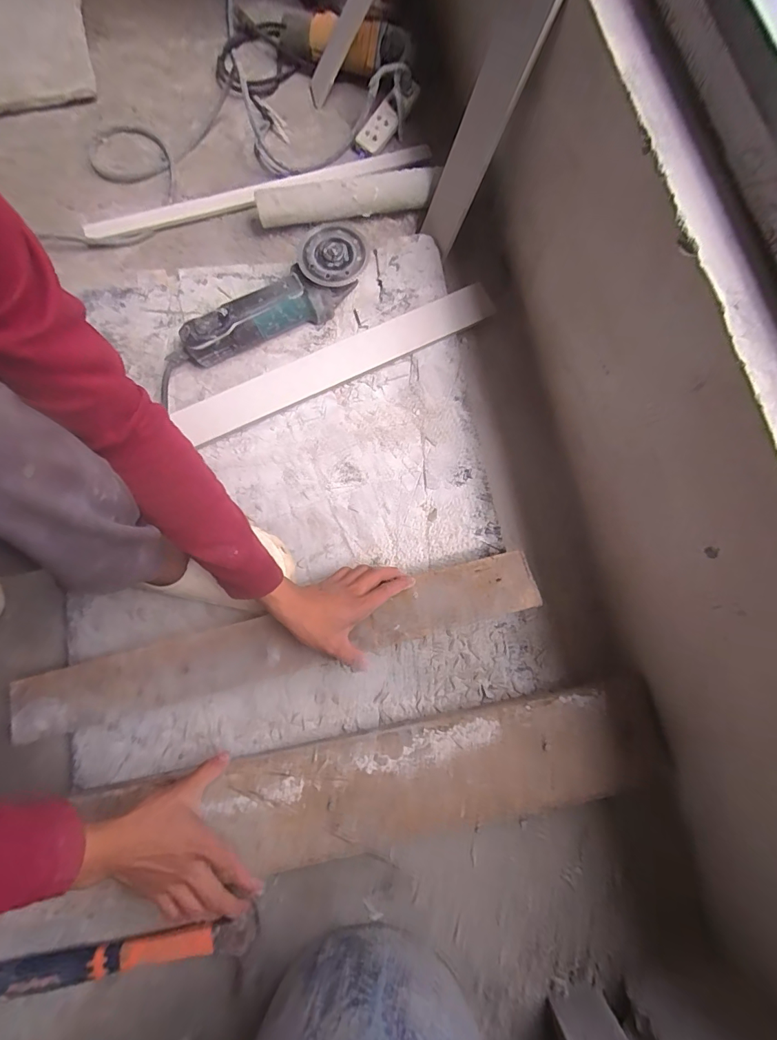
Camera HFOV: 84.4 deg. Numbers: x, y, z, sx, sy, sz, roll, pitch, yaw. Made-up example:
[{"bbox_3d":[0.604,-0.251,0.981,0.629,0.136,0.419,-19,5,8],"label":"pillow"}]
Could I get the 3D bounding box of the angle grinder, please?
[{"bbox_3d":[-0.172,-0.325,0.635,0.290,0.089,0.085,-24,80,-5],"label":"angle grinder"}]

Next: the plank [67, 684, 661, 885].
[{"bbox_3d":[-0.003,0.310,0.498,0.637,0.019,0.126,-9,79,-2],"label":"plank"}]

